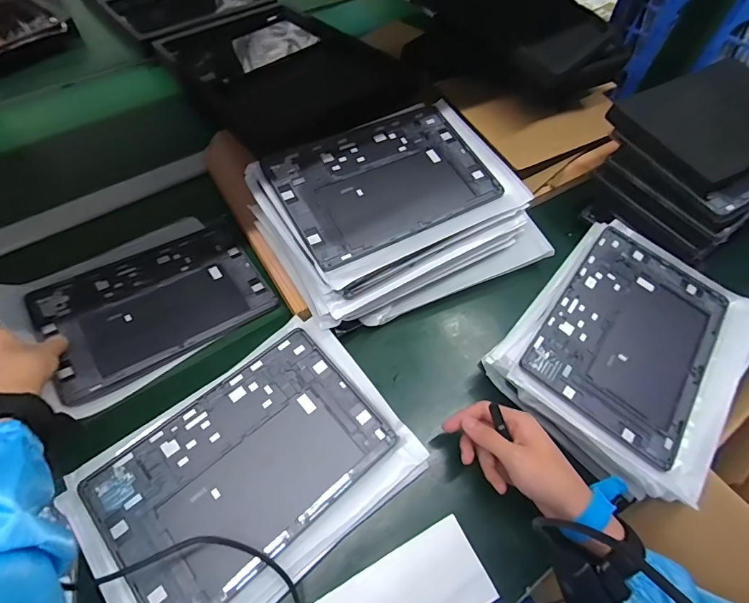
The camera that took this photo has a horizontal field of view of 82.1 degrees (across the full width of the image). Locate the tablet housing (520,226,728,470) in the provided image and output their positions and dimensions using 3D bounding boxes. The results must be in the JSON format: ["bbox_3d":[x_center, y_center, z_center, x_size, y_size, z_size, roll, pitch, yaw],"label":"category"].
[{"bbox_3d":[0.290,0.034,0.485,0.165,0.009,0.253,37,63,12],"label":"tablet housing"}]

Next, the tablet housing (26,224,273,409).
[{"bbox_3d":[-0.270,-0.001,0.540,0.249,0.008,0.176,-28,64,-26],"label":"tablet housing"}]

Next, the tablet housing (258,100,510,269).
[{"bbox_3d":[0.011,-0.152,0.529,0.253,0.011,0.172,-25,71,-19],"label":"tablet housing"}]

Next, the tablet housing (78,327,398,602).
[{"bbox_3d":[-0.124,0.154,0.419,0.253,0.013,0.167,-36,65,-22],"label":"tablet housing"}]

